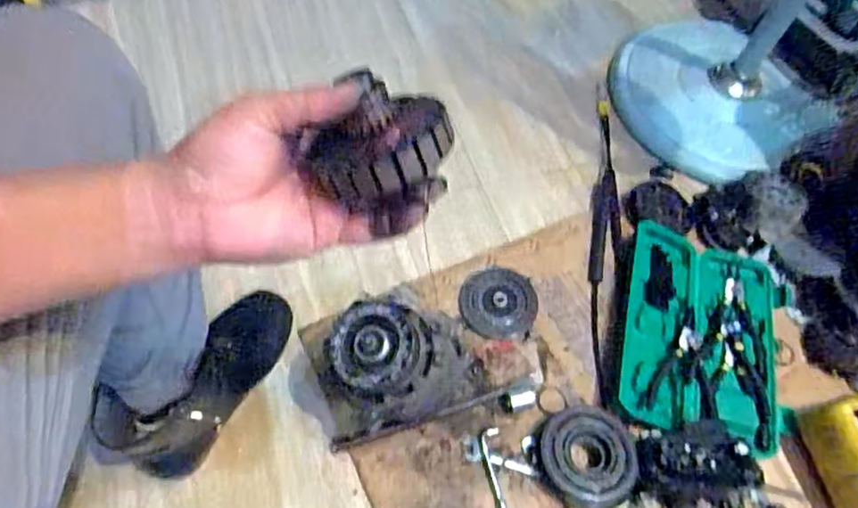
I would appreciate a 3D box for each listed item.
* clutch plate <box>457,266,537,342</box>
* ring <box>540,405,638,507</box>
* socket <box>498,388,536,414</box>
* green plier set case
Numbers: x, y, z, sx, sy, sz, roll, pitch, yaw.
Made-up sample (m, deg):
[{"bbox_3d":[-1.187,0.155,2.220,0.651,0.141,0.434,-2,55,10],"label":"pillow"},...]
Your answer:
[{"bbox_3d":[0.094,0.066,0.846,0.102,0.023,0.098,3,58,-5],"label":"clutch plate"},{"bbox_3d":[0.185,0.236,0.727,0.114,0.041,0.108,3,58,-5],"label":"ring"},{"bbox_3d":[0.111,0.183,0.775,0.041,0.024,0.026,-9,60,-12],"label":"socket"},{"bbox_3d":[0.371,0.107,0.828,0.219,0.033,0.298,17,58,4],"label":"green plier set case"}]

